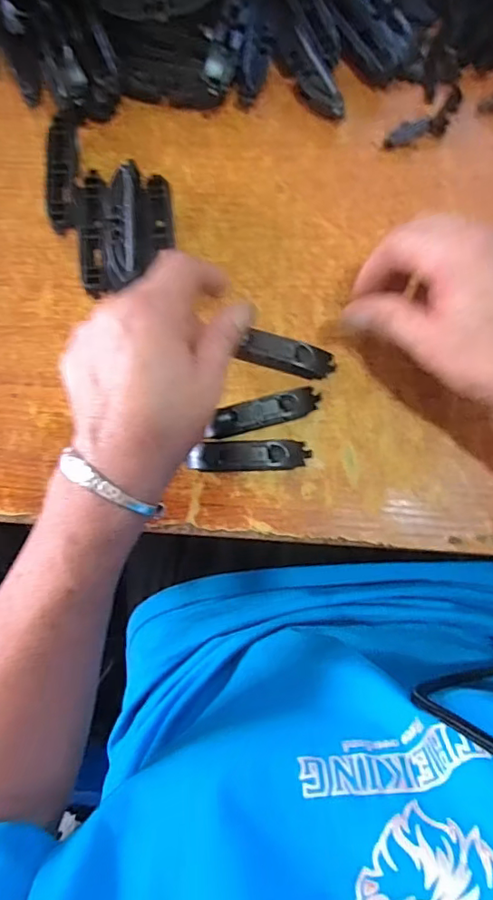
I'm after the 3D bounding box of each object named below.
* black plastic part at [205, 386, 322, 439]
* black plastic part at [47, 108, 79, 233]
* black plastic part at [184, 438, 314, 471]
[{"bbox_3d":[0.011,-0.023,0.336,0.073,0.020,0.017,-16,85,1],"label":"black plastic part"},{"bbox_3d":[-0.121,-0.183,0.356,0.019,0.019,0.076,1,86,3],"label":"black plastic part"},{"bbox_3d":[0.001,0.004,0.336,0.074,0.017,0.018,-3,85,2],"label":"black plastic part"}]

